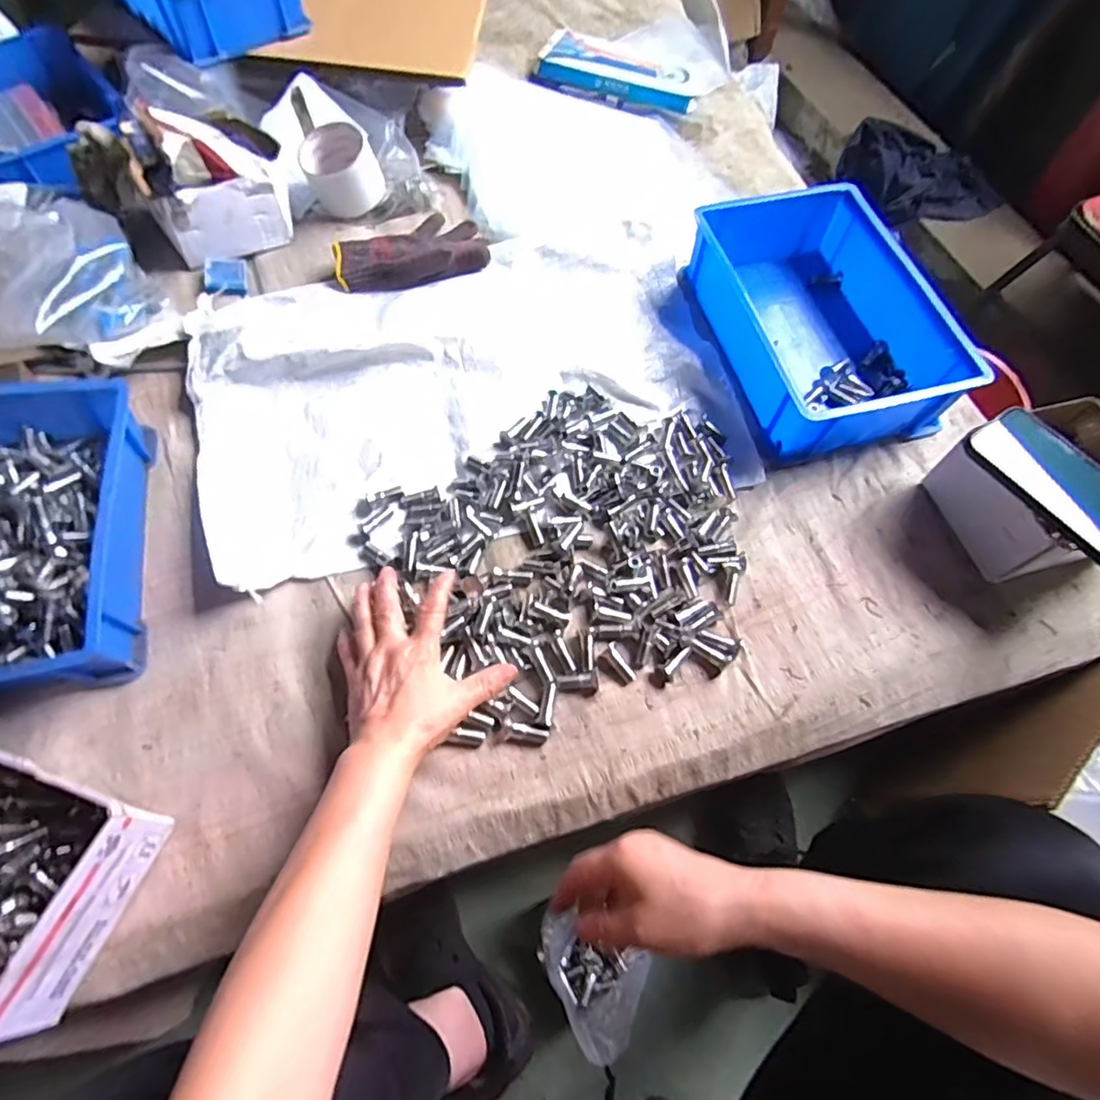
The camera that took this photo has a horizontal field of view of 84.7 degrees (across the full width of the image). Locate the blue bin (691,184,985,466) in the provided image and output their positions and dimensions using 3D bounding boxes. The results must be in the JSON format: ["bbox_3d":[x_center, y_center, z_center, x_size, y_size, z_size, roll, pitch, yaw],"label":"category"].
[{"bbox_3d":[0.284,-0.250,0.641,0.191,0.076,0.292,-13,65,-7],"label":"blue bin"}]

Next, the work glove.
[{"bbox_3d":[-0.164,-0.352,0.701,0.167,0.040,0.117,-17,66,-9],"label":"work glove"}]

